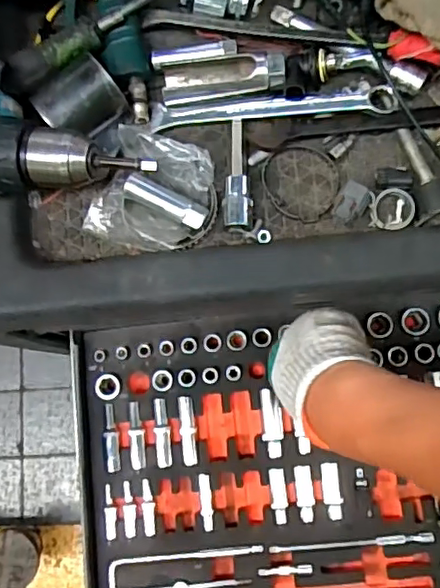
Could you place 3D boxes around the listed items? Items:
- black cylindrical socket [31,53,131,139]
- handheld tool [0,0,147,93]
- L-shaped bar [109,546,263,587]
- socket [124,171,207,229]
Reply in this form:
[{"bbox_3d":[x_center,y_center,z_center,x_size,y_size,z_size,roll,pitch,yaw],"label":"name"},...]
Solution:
[{"bbox_3d":[-0.104,-0.143,0.439,0.057,0.037,0.045,-45,81,-2],"label":"black cylindrical socket"},{"bbox_3d":[-0.076,-0.207,0.431,0.191,0.027,0.019,-35,81,0],"label":"handheld tool"},{"bbox_3d":[-0.033,0.259,0.557,0.149,0.015,0.035,-11,81,4],"label":"L-shaped bar"},{"bbox_3d":[-0.041,-0.070,0.443,0.066,0.015,0.019,30,86,8],"label":"socket"}]

